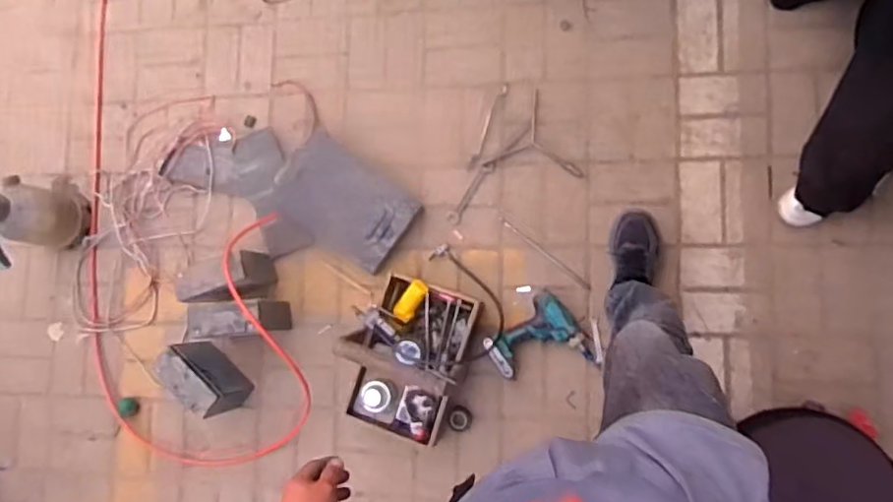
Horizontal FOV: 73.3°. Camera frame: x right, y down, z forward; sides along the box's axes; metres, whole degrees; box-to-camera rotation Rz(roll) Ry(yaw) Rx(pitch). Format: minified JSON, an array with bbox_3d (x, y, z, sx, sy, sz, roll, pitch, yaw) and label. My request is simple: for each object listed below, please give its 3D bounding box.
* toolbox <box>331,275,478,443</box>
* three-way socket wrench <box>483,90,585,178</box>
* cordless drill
[{"bbox_3d":[-0.093,0.245,1.315,0.257,0.262,0.356,21,89,11],"label":"toolbox"},{"bbox_3d":[0.187,-0.237,1.437,0.193,0.019,0.233,-28,80,7],"label":"three-way socket wrench"},{"bbox_3d":[0.212,0.219,1.361,0.202,0.071,0.191,-39,79,5],"label":"cordless drill"}]

